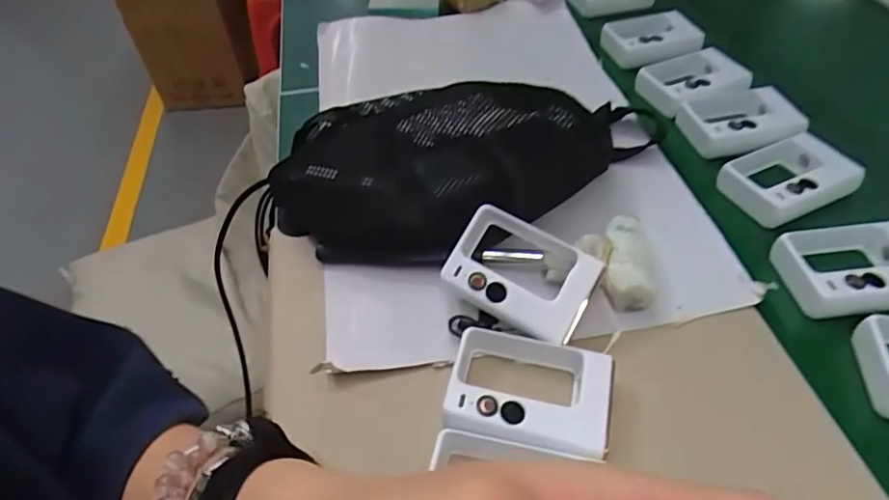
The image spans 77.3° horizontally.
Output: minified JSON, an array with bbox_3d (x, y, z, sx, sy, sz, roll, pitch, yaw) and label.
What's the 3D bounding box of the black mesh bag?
[{"bbox_3d":[0.036,-0.068,0.450,0.357,0.069,0.162,-10,50,-8],"label":"black mesh bag"}]

